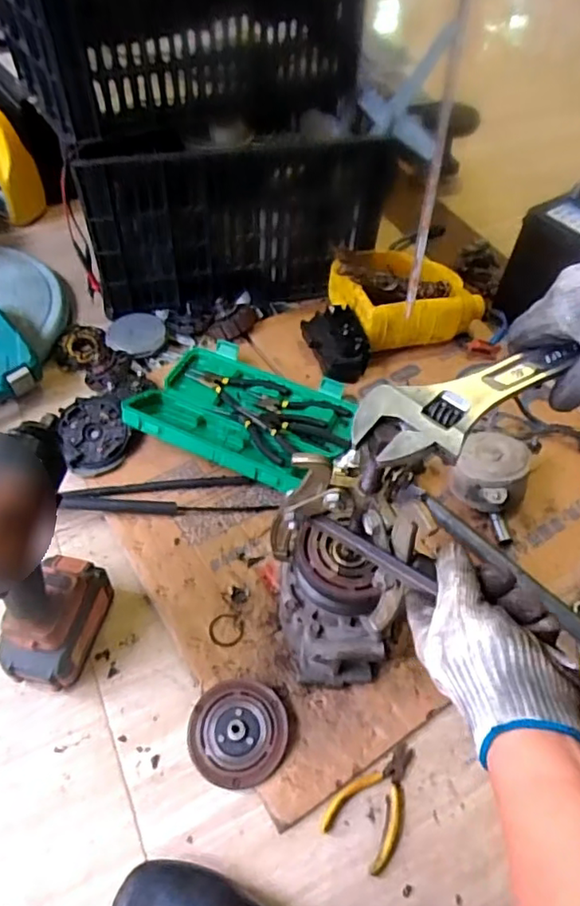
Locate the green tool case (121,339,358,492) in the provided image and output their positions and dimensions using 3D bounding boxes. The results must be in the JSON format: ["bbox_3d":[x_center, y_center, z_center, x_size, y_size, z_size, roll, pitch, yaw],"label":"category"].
[{"bbox_3d":[-0.061,-0.057,0.861,0.294,0.066,0.221,23,54,13],"label":"green tool case"}]

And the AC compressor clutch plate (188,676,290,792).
[{"bbox_3d":[-0.055,0.295,0.631,0.101,0.021,0.099,2,52,-3],"label":"AC compressor clutch plate"}]

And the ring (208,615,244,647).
[{"bbox_3d":[-0.075,0.207,0.699,0.041,0.004,0.038,2,52,-3],"label":"ring"}]

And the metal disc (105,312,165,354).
[{"bbox_3d":[-0.255,-0.194,0.976,0.096,0.009,0.090,2,56,-3],"label":"metal disc"}]

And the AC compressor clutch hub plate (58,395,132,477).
[{"bbox_3d":[-0.274,-0.027,0.845,0.087,0.025,0.114,-23,75,-13],"label":"AC compressor clutch hub plate"}]

